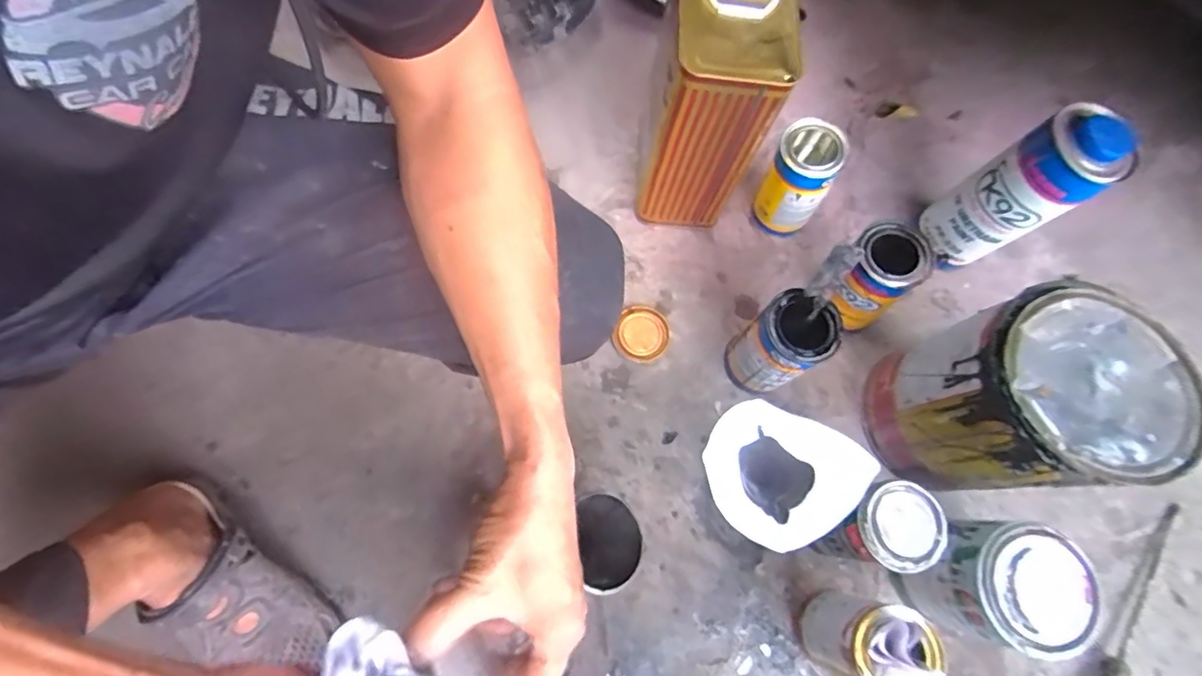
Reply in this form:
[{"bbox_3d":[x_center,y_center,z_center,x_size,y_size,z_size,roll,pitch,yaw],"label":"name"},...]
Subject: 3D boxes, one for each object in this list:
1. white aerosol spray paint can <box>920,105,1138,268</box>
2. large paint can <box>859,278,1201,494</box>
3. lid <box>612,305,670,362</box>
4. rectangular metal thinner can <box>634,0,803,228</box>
[{"bbox_3d":[0.426,-0.147,0.586,0.078,0.223,0.083,1,73,-3],"label":"white aerosol spray paint can"},{"bbox_3d":[0.372,0.056,0.513,0.155,0.188,0.148,1,73,-3],"label":"large paint can"},{"bbox_3d":[0.047,-0.004,0.636,0.059,0.012,0.064,0,73,-2],"label":"lid"},{"bbox_3d":[0.110,-0.246,0.597,0.113,0.256,0.172,7,73,0],"label":"rectangular metal thinner can"}]

